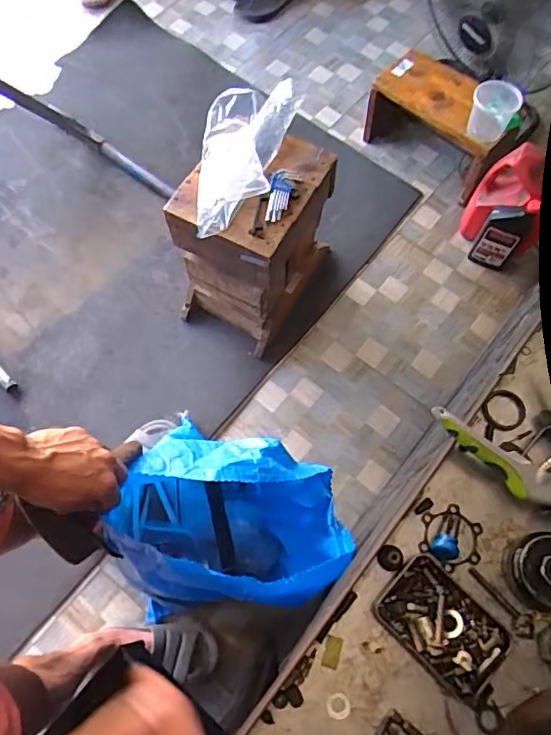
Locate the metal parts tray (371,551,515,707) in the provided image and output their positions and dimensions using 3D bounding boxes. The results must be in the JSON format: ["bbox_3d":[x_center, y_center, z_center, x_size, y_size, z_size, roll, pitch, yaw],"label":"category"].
[{"bbox_3d":[0.120,0.183,0.382,0.086,0.018,0.059,42,73,14],"label":"metal parts tray"}]

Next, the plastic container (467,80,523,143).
[{"bbox_3d":[0.560,-0.667,1.375,0.112,0.113,0.115,0,68,-1],"label":"plastic container"}]

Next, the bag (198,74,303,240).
[{"bbox_3d":[-0.058,-0.461,1.095,0.164,0.099,0.394,12,68,3],"label":"bag"}]

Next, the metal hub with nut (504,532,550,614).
[{"bbox_3d":[0.197,0.149,0.387,0.047,0.030,0.051,0,68,-1],"label":"metal hub with nut"}]

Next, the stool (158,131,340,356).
[{"bbox_3d":[-0.044,-0.309,1.296,0.249,0.434,0.361,31,71,11],"label":"stool"}]

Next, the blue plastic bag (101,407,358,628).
[{"bbox_3d":[-0.066,0.248,0.859,0.304,0.422,0.221,3,68,0],"label":"blue plastic bag"}]

